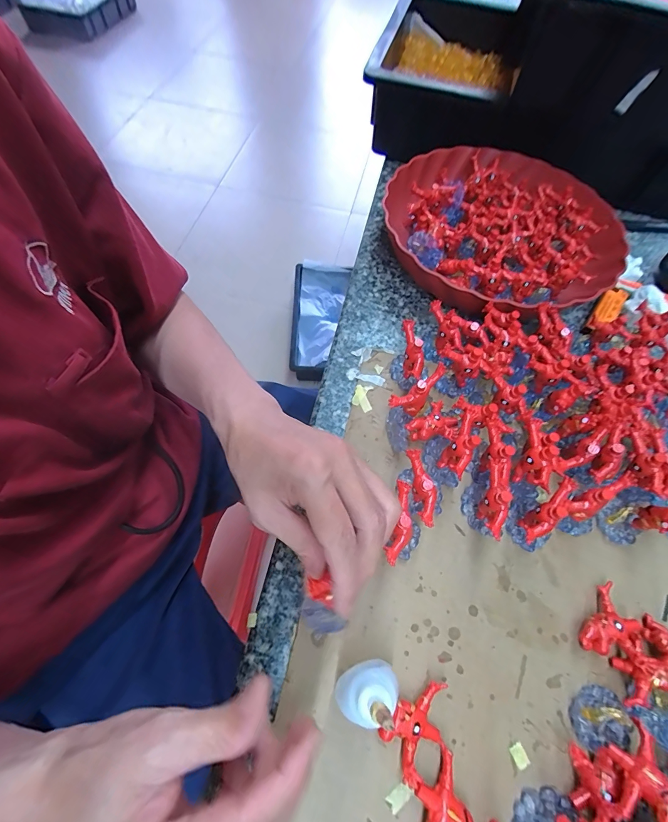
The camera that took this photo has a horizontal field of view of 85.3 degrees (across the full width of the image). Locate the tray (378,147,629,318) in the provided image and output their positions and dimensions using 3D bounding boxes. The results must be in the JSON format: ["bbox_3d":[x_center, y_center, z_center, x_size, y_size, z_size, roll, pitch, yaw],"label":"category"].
[{"bbox_3d":[0.173,-0.194,0.394,0.240,0.059,0.241,-13,64,-10],"label":"tray"}]

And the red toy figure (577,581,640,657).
[{"bbox_3d":[0.178,0.139,0.240,0.044,0.016,0.027,-26,67,-16],"label":"red toy figure"}]

